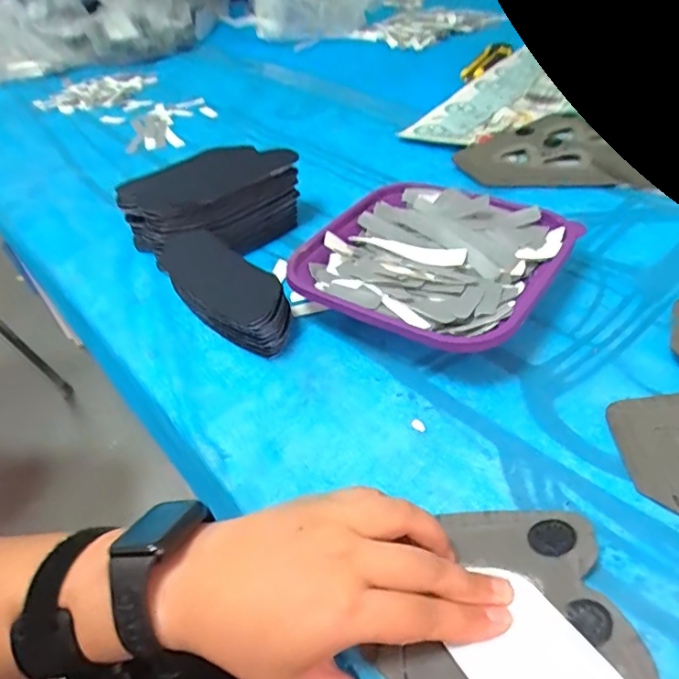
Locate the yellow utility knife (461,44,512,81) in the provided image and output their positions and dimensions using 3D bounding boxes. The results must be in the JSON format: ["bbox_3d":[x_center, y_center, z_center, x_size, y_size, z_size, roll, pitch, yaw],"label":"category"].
[{"bbox_3d":[0.237,-0.450,0.833,0.035,0.015,0.176,20,49,27],"label":"yellow utility knife"}]

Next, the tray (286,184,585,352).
[{"bbox_3d":[0.072,-0.058,0.416,0.187,0.042,0.180,25,52,30],"label":"tray"}]

